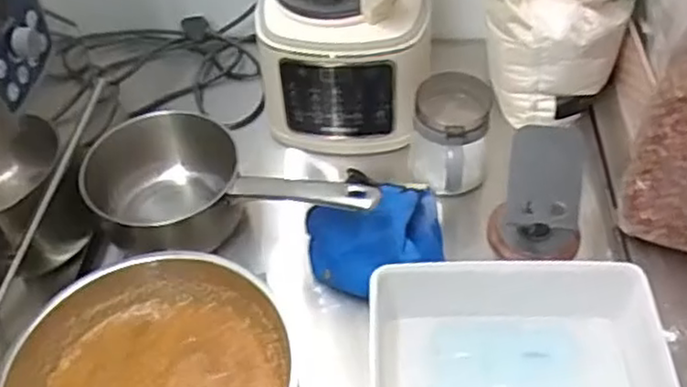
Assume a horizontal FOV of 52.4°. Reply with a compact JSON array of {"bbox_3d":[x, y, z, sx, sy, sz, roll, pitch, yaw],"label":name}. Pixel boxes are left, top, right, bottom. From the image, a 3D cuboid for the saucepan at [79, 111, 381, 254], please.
[{"bbox_3d":[-0.118,0.002,0.695,0.306,0.117,0.135,7,48,27],"label":"saucepan"}]

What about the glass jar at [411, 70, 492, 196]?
[{"bbox_3d":[0.109,-0.054,0.742,0.075,0.113,0.092,22,53,22],"label":"glass jar"}]

